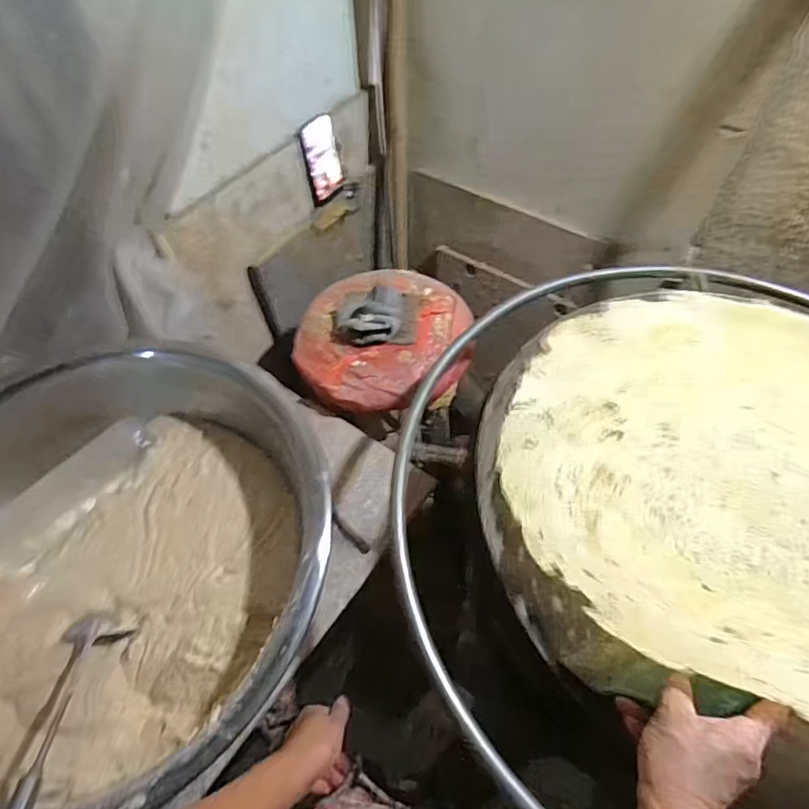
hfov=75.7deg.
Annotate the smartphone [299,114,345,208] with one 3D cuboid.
[{"bbox_3d":[-0.166,-0.498,1.063,0.015,0.149,0.086,26,57,28],"label":"smartphone"}]

